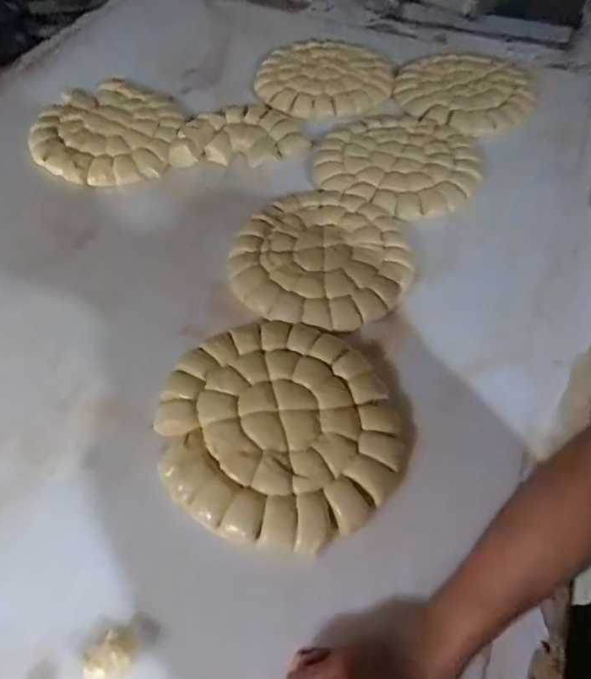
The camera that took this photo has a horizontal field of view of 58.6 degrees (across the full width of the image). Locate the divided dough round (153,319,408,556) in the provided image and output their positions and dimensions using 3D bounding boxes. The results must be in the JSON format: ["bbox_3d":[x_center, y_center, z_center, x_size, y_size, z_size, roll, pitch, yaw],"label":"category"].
[{"bbox_3d":[-0.017,0.091,0.613,0.276,0.028,0.269,1,54,-1],"label":"divided dough round"}]

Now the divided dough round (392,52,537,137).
[{"bbox_3d":[0.345,-0.510,1.069,0.268,0.039,0.282,0,51,0],"label":"divided dough round"}]

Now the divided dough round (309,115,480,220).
[{"bbox_3d":[0.188,-0.320,0.921,0.260,0.025,0.279,1,54,-1],"label":"divided dough round"}]

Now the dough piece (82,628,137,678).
[{"bbox_3d":[-0.168,0.288,0.476,0.049,0.018,0.034,-36,62,-25],"label":"dough piece"}]

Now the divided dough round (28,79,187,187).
[{"bbox_3d":[-0.337,-0.369,0.950,0.245,0.054,0.269,1,54,-1],"label":"divided dough round"}]

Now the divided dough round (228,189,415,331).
[{"bbox_3d":[0.040,-0.137,0.778,0.255,0.023,0.269,1,54,-1],"label":"divided dough round"}]

